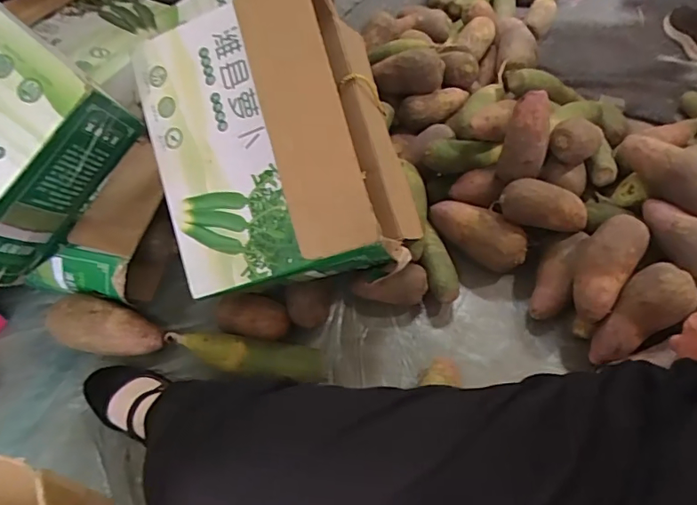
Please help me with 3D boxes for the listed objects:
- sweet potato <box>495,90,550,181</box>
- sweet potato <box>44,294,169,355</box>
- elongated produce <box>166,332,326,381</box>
[{"bbox_3d":[0.282,-0.181,0.796,0.064,0.143,0.052,14,32,10],"label":"sweet potato"},{"bbox_3d":[-0.351,0.114,0.741,0.158,0.069,0.075,10,54,7],"label":"sweet potato"},{"bbox_3d":[-0.148,0.148,0.707,0.227,0.042,0.059,6,53,4],"label":"elongated produce"}]

